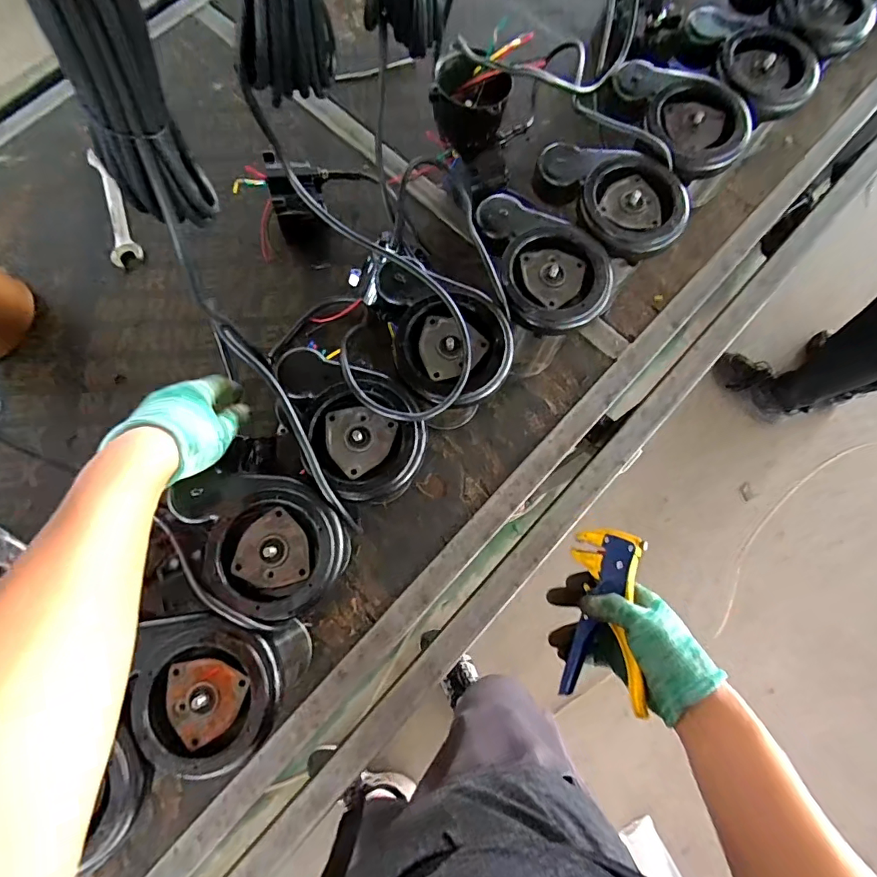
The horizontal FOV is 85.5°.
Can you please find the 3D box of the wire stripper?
[{"bbox_3d":[0.167,0.174,0.472,0.061,0.056,0.163,9,73,2],"label":"wire stripper"}]

